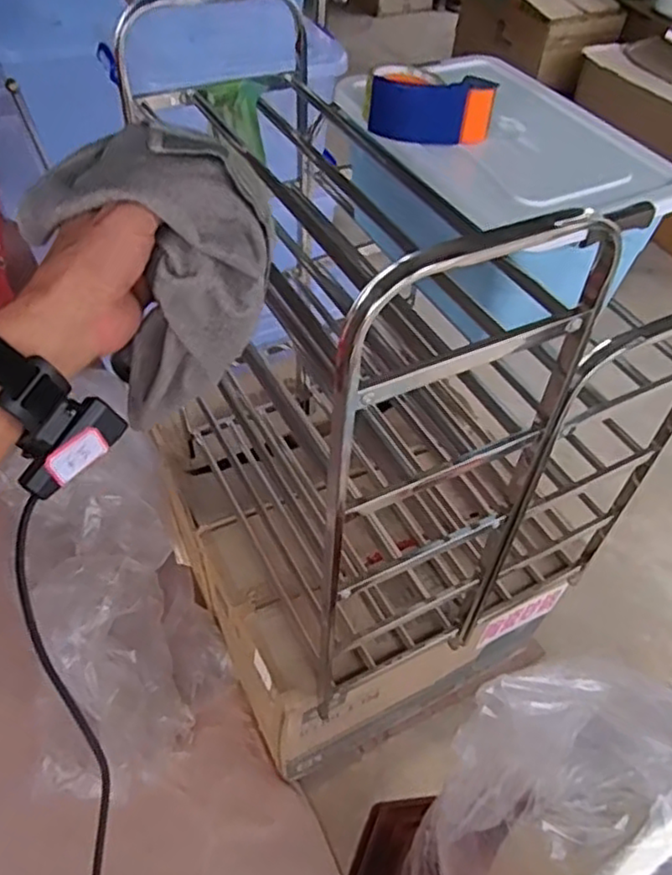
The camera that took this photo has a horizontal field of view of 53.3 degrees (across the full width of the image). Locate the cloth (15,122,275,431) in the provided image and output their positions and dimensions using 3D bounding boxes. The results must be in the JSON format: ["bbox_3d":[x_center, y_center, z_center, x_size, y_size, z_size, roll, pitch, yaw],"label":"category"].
[{"bbox_3d":[-0.117,-0.106,0.448,0.140,0.163,0.106,12,51,6],"label":"cloth"}]

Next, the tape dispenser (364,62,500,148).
[{"bbox_3d":[0.106,-0.382,0.764,0.145,0.059,0.083,15,52,8],"label":"tape dispenser"}]

